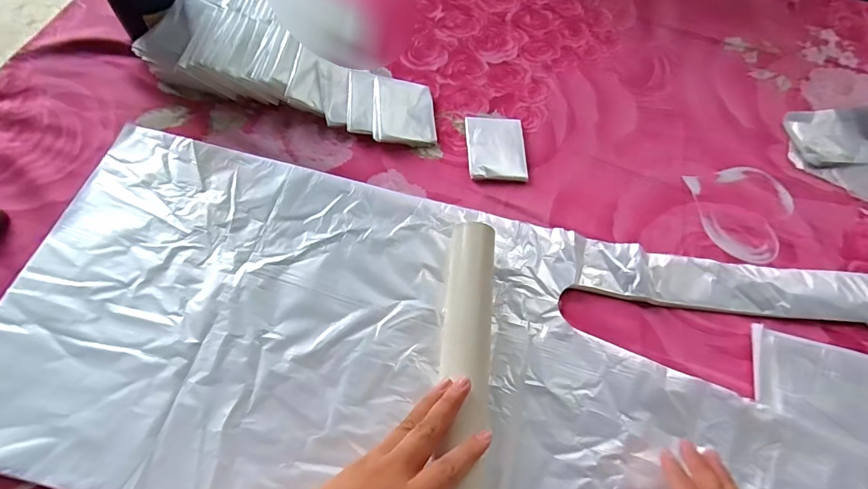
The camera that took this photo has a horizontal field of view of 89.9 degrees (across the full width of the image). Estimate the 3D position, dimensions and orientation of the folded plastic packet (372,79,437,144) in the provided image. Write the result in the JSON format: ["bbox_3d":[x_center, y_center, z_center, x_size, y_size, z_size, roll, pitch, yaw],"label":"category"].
[{"bbox_3d":[-0.034,-0.151,0.489,0.069,0.007,0.081,2,70,-14],"label":"folded plastic packet"}]

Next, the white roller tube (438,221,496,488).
[{"bbox_3d":[0.021,0.147,0.318,0.041,0.030,0.358,5,63,2],"label":"white roller tube"}]

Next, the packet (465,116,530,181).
[{"bbox_3d":[0.070,-0.107,0.484,0.065,0.010,0.081,-1,61,-2],"label":"packet"}]

